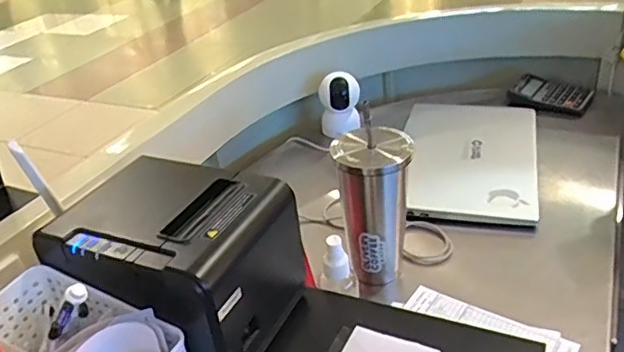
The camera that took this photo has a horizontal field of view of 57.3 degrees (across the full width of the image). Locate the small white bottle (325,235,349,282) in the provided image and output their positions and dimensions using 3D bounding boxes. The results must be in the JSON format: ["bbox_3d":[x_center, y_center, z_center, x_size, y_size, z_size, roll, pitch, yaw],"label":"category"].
[{"bbox_3d":[0.025,0.084,0.572,0.024,0.049,0.019,-6,31,2],"label":"small white bottle"}]

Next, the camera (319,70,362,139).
[{"bbox_3d":[0.052,-0.121,1.022,0.074,0.111,0.099,-6,31,2],"label":"camera"}]

